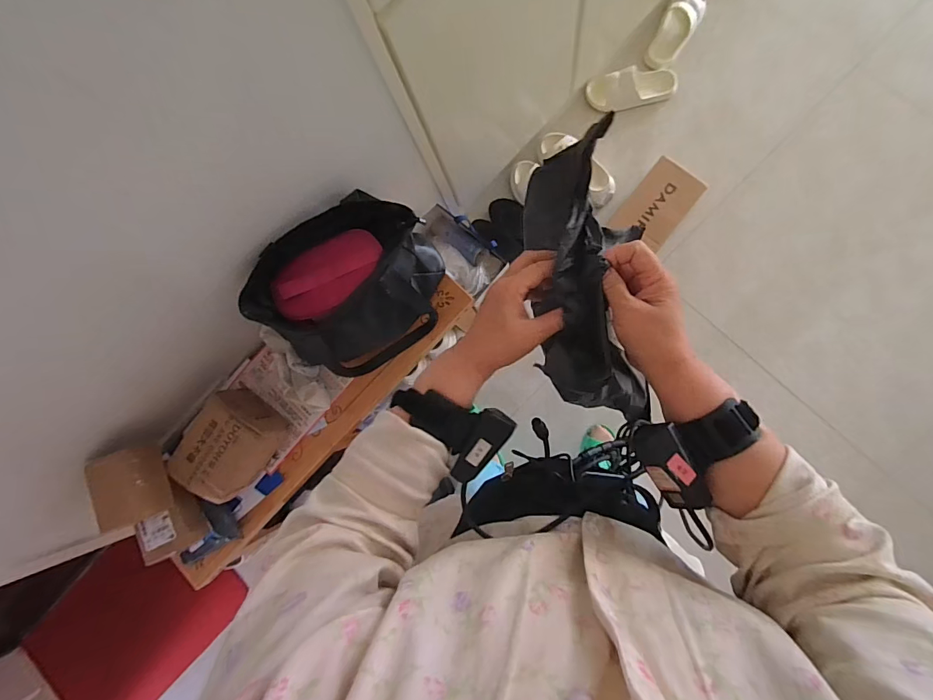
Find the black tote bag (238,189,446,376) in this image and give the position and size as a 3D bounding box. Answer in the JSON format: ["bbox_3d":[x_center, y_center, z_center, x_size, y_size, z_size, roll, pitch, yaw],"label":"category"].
[{"bbox_3d":[-0.204,-0.109,0.826,0.326,0.220,0.225,-38,82,5],"label":"black tote bag"}]

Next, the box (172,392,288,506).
[{"bbox_3d":[-0.484,0.195,0.887,0.154,0.103,0.192,34,92,9],"label":"box"}]

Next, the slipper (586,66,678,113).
[{"bbox_3d":[0.484,-0.765,1.273,0.254,0.063,0.101,-7,84,6],"label":"slipper"}]

